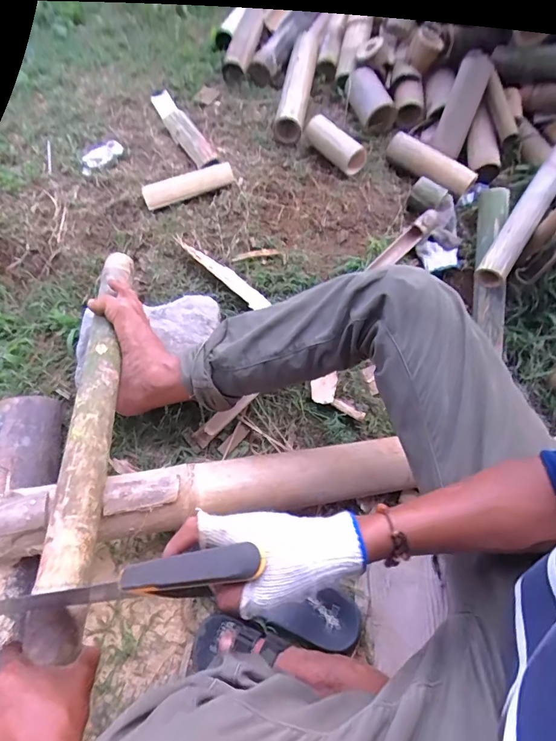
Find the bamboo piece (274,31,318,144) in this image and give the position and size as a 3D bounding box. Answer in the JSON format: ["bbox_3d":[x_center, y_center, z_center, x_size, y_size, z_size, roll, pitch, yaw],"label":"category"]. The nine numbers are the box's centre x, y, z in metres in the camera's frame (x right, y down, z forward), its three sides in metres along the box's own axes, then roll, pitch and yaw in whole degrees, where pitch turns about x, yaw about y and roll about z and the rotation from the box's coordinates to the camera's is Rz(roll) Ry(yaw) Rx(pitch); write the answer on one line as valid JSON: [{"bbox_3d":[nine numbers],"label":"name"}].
[{"bbox_3d":[0.051,-0.730,1.036,0.074,0.088,0.365,8,60,3],"label":"bamboo piece"}]

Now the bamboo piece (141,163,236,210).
[{"bbox_3d":[-0.194,-0.402,0.893,0.195,0.042,0.035,-22,63,-11],"label":"bamboo piece"}]

